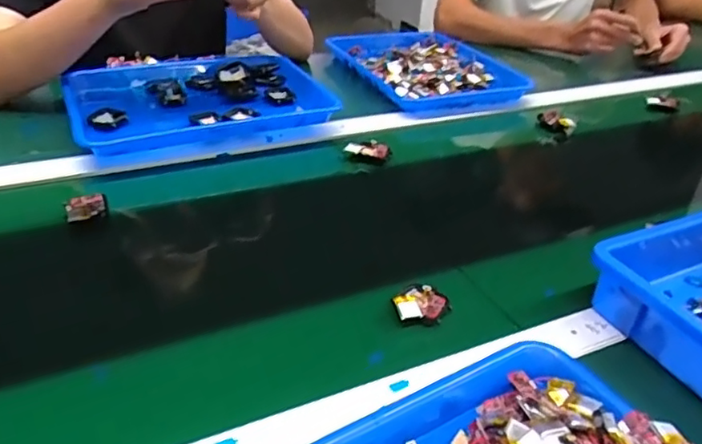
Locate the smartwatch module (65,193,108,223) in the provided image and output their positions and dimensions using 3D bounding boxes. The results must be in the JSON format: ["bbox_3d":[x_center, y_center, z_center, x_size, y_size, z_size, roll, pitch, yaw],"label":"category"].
[{"bbox_3d":[-0.272,-0.015,0.615,0.042,0.010,0.040,-16,40,-29],"label":"smartwatch module"}]

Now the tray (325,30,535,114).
[{"bbox_3d":[0.118,-0.265,0.996,0.230,0.038,0.308,-12,38,-24],"label":"tray"}]

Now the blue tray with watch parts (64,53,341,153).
[{"bbox_3d":[-0.199,-0.173,0.809,0.330,0.035,0.247,-9,37,-20],"label":"blue tray with watch parts"}]

